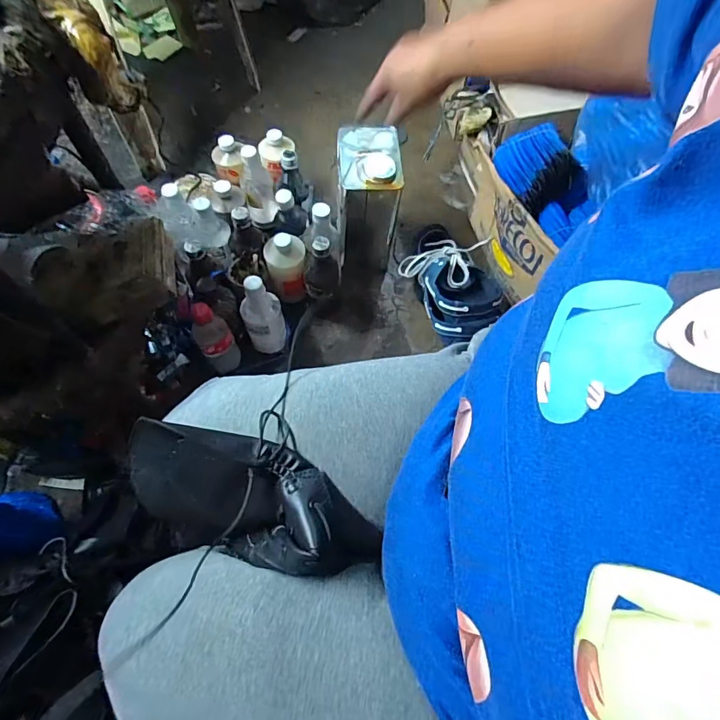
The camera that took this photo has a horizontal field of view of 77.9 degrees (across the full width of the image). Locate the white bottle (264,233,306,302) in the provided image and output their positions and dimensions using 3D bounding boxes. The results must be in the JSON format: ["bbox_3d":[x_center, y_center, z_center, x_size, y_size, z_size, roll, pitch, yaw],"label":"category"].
[{"bbox_3d":[-0.135,-0.165,0.835,0.073,0.145,0.068,-9,66,-7],"label":"white bottle"}]

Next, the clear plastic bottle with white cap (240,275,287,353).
[{"bbox_3d":[-0.168,-0.074,0.776,0.068,0.166,0.059,-17,67,-10],"label":"clear plastic bottle with white cap"}]

